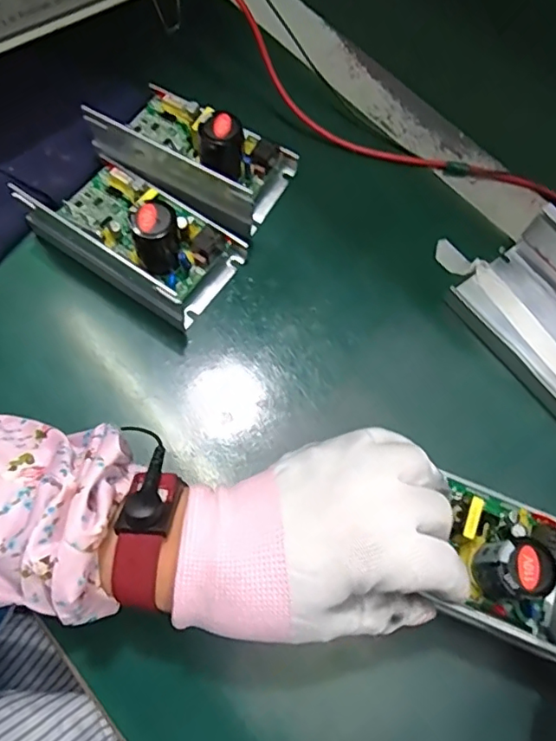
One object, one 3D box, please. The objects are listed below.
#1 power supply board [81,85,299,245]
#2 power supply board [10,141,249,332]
[{"bbox_3d":[-0.061,-0.160,0.388,0.128,0.057,0.080,26,69,6],"label":"power supply board"},{"bbox_3d":[-0.095,-0.096,0.361,0.132,0.057,0.086,36,70,9],"label":"power supply board"}]

